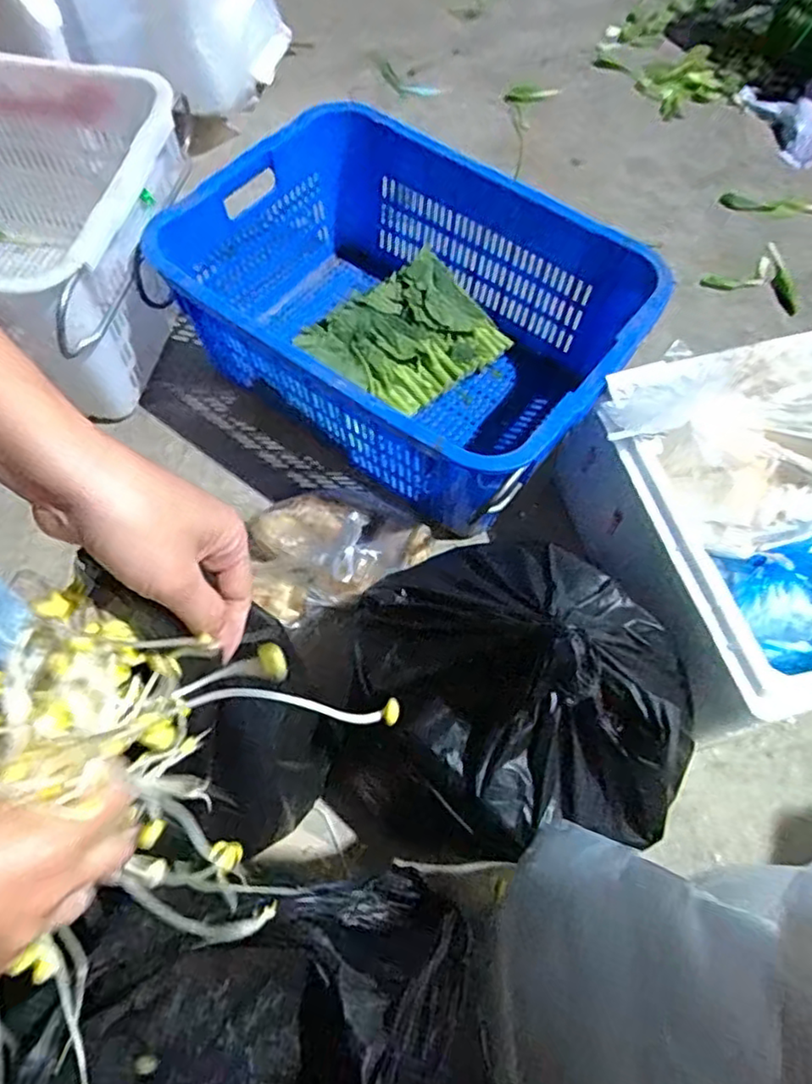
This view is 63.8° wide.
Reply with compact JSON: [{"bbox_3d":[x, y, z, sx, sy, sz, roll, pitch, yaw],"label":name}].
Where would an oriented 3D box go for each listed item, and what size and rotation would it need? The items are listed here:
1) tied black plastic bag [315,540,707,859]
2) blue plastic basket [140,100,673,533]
[{"bbox_3d":[0.114,0.150,0.673,0.346,0.263,0.296,10,65,4],"label":"tied black plastic bag"},{"bbox_3d":[-0.002,-0.313,0.935,0.597,0.232,0.419,34,68,14],"label":"blue plastic basket"}]

